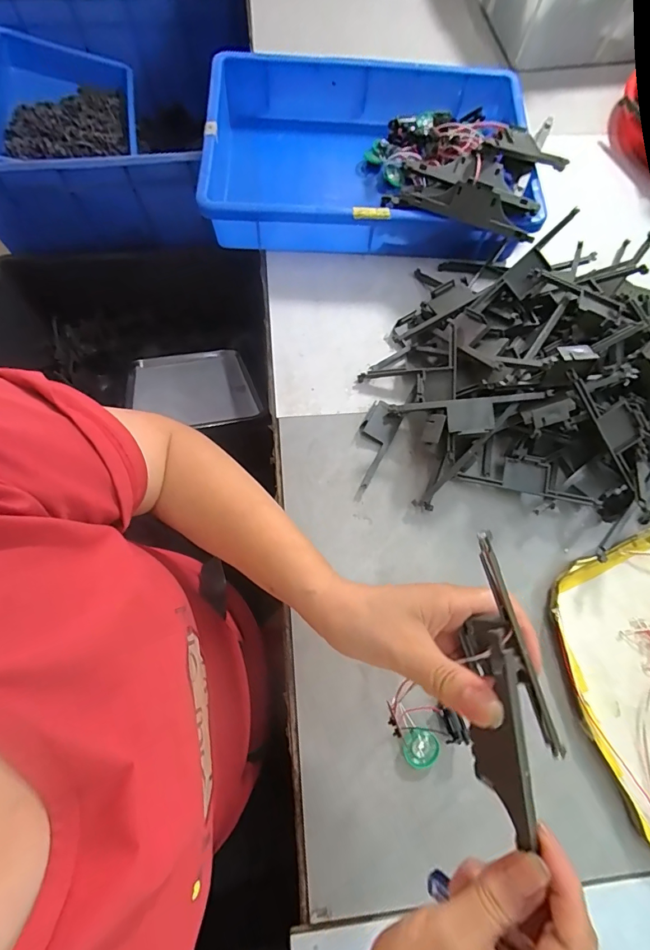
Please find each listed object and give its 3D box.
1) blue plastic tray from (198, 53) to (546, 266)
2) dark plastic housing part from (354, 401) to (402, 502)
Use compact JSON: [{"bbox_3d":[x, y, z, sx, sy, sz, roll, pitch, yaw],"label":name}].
[{"bbox_3d":[0.052,-0.374,0.495,0.360,0.072,0.260,2,72,-2],"label":"blue plastic tray"},{"bbox_3d":[0.042,-0.026,0.411,0.033,0.008,0.098,31,76,-9],"label":"dark plastic housing part"}]

